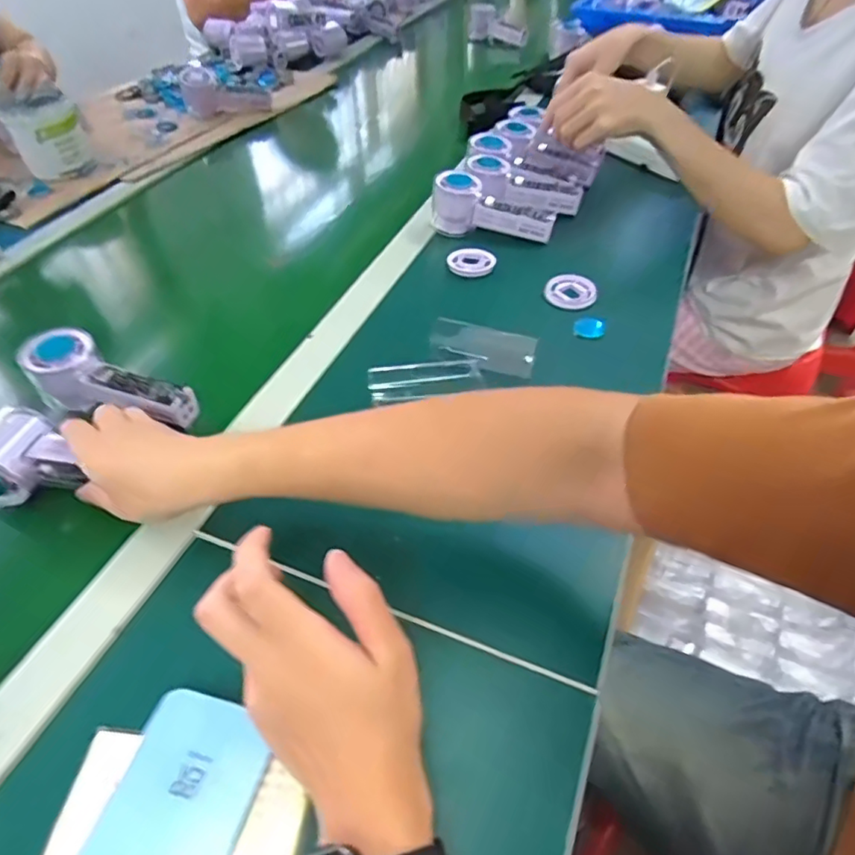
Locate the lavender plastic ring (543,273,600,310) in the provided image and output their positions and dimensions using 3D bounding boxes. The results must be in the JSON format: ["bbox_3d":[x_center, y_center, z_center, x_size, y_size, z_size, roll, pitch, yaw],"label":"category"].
[{"bbox_3d":[0.156,-0.149,0.618,0.055,0.014,0.048,10,48,11],"label":"lavender plastic ring"}]

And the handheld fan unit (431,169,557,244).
[{"bbox_3d":[0.079,-0.264,0.694,0.147,0.063,0.056,15,48,-2],"label":"handheld fan unit"}]

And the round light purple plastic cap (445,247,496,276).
[{"bbox_3d":[0.049,-0.193,0.656,0.051,0.008,0.047,-1,47,1],"label":"round light purple plastic cap"}]

